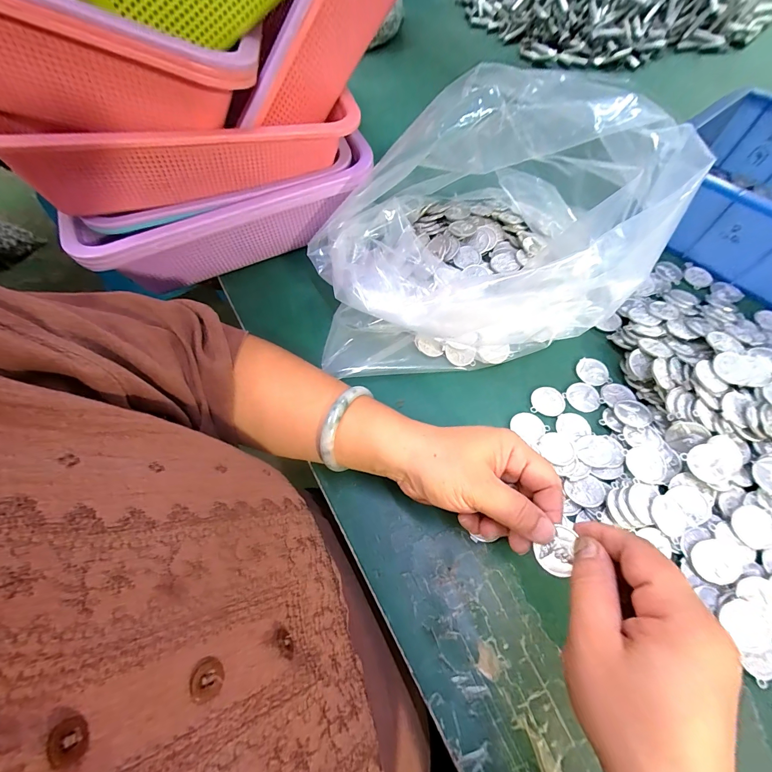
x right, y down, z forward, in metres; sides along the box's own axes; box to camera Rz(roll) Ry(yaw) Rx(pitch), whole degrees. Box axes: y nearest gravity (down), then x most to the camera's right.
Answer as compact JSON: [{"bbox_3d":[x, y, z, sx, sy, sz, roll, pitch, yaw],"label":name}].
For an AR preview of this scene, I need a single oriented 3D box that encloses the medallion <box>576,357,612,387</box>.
[{"bbox_3d":[0.200,-0.014,0.339,0.030,0.004,0.029,4,63,4],"label":"medallion"}]

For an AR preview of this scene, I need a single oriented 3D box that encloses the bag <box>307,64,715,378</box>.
[{"bbox_3d":[0.054,-0.154,0.328,0.261,0.153,0.232,-8,62,-2],"label":"bag"}]

